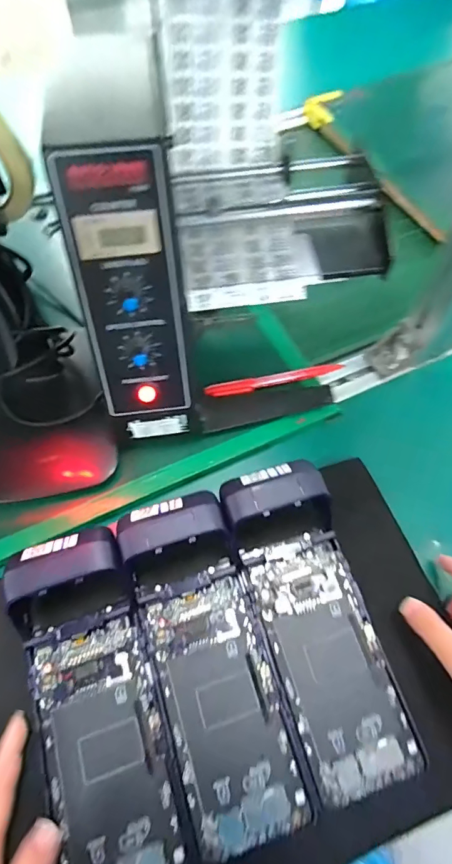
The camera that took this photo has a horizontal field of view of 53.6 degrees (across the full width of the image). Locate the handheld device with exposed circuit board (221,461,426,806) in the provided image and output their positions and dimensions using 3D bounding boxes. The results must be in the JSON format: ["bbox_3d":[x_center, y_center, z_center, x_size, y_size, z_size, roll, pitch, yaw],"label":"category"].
[{"bbox_3d":[0.065,0.130,0.323,0.075,0.054,0.215,-17,63,-9],"label":"handheld device with exposed circuit board"}]

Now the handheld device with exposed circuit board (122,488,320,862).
[{"bbox_3d":[-0.012,0.155,0.312,0.086,0.059,0.218,-17,63,-9],"label":"handheld device with exposed circuit board"}]

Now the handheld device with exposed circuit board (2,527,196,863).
[{"bbox_3d":[-0.089,0.175,0.292,0.085,0.045,0.214,-19,64,-10],"label":"handheld device with exposed circuit board"}]

